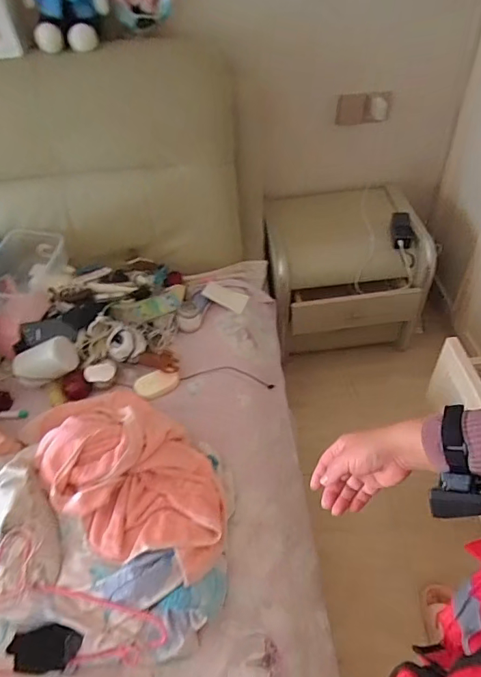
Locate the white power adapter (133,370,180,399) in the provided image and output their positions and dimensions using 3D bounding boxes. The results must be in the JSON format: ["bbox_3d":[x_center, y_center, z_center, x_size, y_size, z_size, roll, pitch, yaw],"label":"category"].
[{"bbox_3d":[-0.200,0.110,1.098,0.107,0.023,0.066,-20,72,-16],"label":"white power adapter"}]

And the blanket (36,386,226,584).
[{"bbox_3d":[-0.192,0.253,0.825,0.265,0.147,0.365,-33,54,-24],"label":"blanket"}]

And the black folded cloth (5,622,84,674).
[{"bbox_3d":[-0.309,0.491,0.721,0.108,0.011,0.067,-6,78,-3],"label":"black folded cloth"}]

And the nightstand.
[{"bbox_3d":[0.350,-0.222,1.612,0.531,0.489,0.407,-7,47,-3],"label":"nightstand"}]

